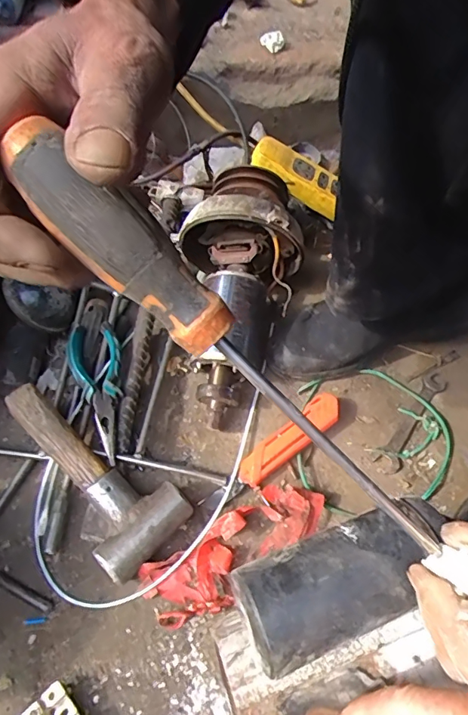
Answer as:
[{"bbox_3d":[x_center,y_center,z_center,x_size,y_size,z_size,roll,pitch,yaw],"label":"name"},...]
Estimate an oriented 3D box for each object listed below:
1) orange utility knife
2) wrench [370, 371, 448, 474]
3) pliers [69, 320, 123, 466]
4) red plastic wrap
[{"bbox_3d":[0.059,0.088,0.487,0.134,0.026,0.033,-34,66,-23],"label":"orange utility knife"},{"bbox_3d":[0.200,0.069,0.512,0.030,0.009,0.142,36,61,17],"label":"wrench"},{"bbox_3d":[-0.136,0.035,0.475,0.052,0.030,0.151,-15,59,-12],"label":"pliers"},{"bbox_3d":[0.005,0.175,0.423,0.175,0.029,0.062,-28,63,-20],"label":"red plastic wrap"}]

